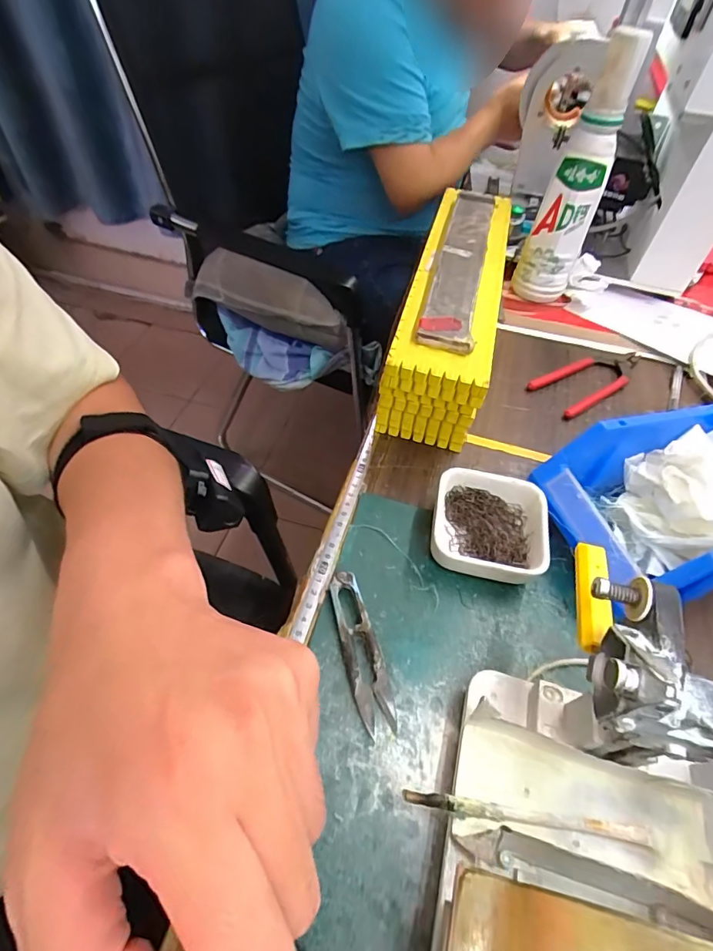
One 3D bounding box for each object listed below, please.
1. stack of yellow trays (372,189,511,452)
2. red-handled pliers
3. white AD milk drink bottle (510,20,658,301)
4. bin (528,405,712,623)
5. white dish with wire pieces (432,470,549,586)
[{"bbox_3d":[0.099,-0.179,0.488,0.083,0.109,0.333,14,52,6],"label":"stack of yellow trays"},{"bbox_3d":[0.250,-0.106,0.493,0.143,0.010,0.055,-29,59,-24],"label":"red-handled pliers"},{"bbox_3d":[0.238,-0.314,0.515,0.066,0.249,0.080,18,53,8],"label":"white AD milk drink bottle"},{"bbox_3d":[0.240,0.018,0.338,0.181,0.080,0.125,-9,53,-12],"label":"bin"},{"bbox_3d":[0.099,0.039,0.348,0.082,0.032,0.080,13,52,6],"label":"white dish with wire pieces"}]

